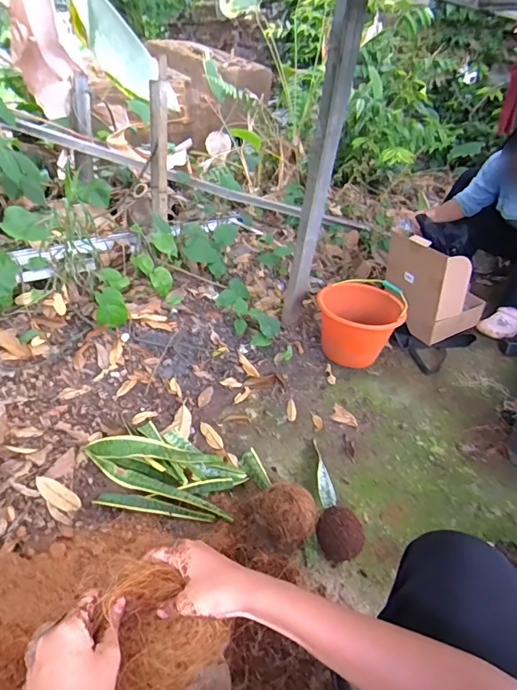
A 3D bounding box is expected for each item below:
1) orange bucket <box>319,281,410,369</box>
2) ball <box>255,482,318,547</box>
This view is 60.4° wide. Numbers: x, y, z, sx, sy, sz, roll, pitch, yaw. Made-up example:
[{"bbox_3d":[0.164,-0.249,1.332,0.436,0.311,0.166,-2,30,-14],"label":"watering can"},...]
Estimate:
[{"bbox_3d":[0.340,-0.093,1.529,0.290,0.204,0.274,4,35,-2],"label":"orange bucket"},{"bbox_3d":[0.060,0.356,0.929,0.122,0.099,0.108,2,35,-5],"label":"ball"}]

